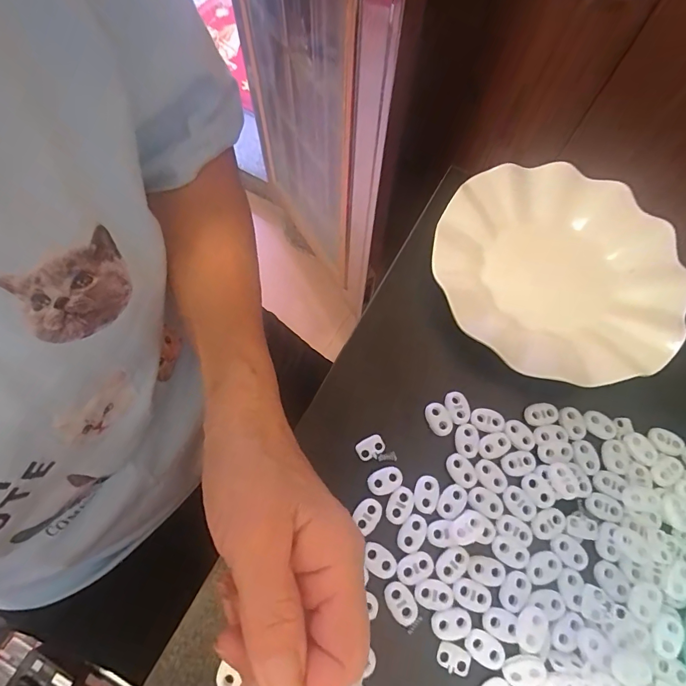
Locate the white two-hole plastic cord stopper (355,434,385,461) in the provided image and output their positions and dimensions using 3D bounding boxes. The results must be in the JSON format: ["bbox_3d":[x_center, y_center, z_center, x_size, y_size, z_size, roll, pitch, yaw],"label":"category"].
[{"bbox_3d":[0.019,0.070,0.266,0.018,0.004,0.014,-29,71,-13],"label":"white two-hole plastic cord stopper"}]

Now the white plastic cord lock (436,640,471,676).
[{"bbox_3d":[0.062,0.178,0.225,0.019,0.004,0.013,20,69,6],"label":"white plastic cord lock"}]

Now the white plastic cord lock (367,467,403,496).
[{"bbox_3d":[0.027,0.089,0.256,0.023,0.004,0.015,-23,70,-10],"label":"white plastic cord lock"}]

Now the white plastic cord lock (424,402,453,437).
[{"bbox_3d":[0.066,0.051,0.272,0.015,0.004,0.023,-20,70,-9],"label":"white plastic cord lock"}]

